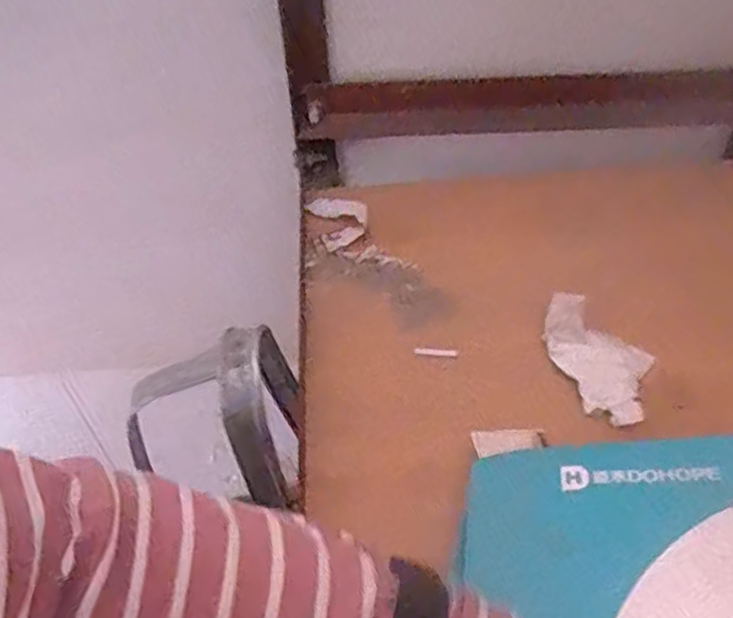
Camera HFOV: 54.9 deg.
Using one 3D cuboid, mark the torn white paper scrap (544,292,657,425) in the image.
[{"bbox_3d":[0.185,0.036,0.558,0.069,0.010,0.123,-15,50,-12],"label":"torn white paper scrap"}]

